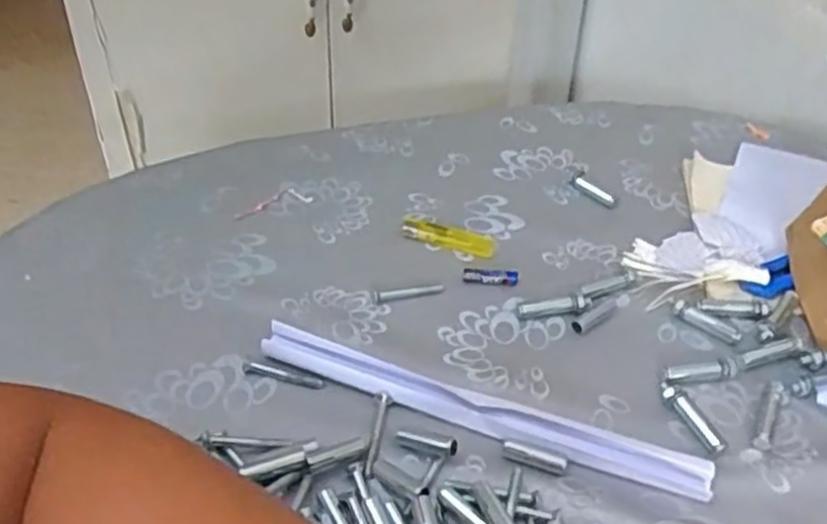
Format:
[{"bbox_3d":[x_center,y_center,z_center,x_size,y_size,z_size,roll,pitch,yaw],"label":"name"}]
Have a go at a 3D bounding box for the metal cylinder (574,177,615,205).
[{"bbox_3d":[0.161,-0.063,0.655,0.012,0.008,0.043,-31,52,-31],"label":"metal cylinder"}]

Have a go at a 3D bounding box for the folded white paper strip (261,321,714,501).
[{"bbox_3d":[0.039,0.093,0.471,0.290,0.014,0.029,15,44,14],"label":"folded white paper strip"}]

